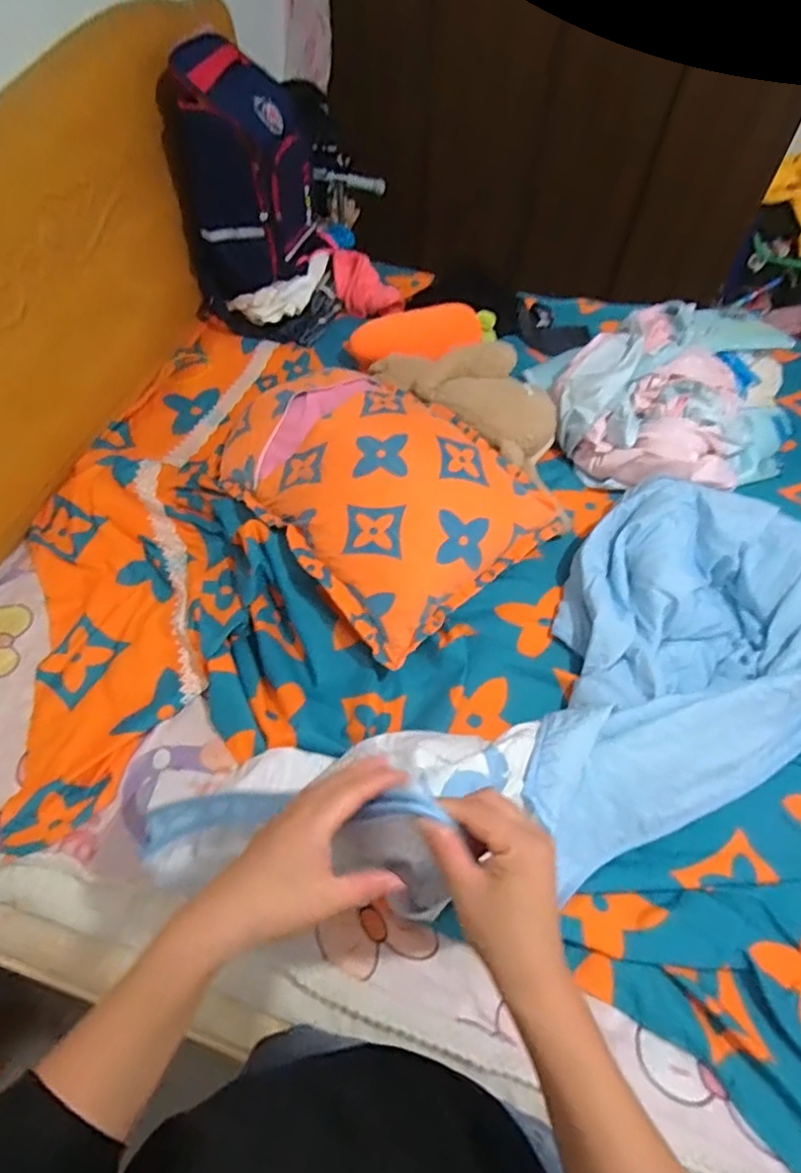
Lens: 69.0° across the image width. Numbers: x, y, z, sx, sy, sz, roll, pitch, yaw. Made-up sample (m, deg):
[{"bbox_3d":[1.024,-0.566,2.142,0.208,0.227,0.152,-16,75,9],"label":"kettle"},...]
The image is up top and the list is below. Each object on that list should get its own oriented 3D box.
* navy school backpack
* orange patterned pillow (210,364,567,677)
[{"bbox_3d":[-0.357,-0.928,1.394,0.258,0.503,0.320,14,58,8],"label":"navy school backpack"},{"bbox_3d":[-0.059,-0.226,1.086,0.438,0.154,0.619,-37,65,-22],"label":"orange patterned pillow"}]

